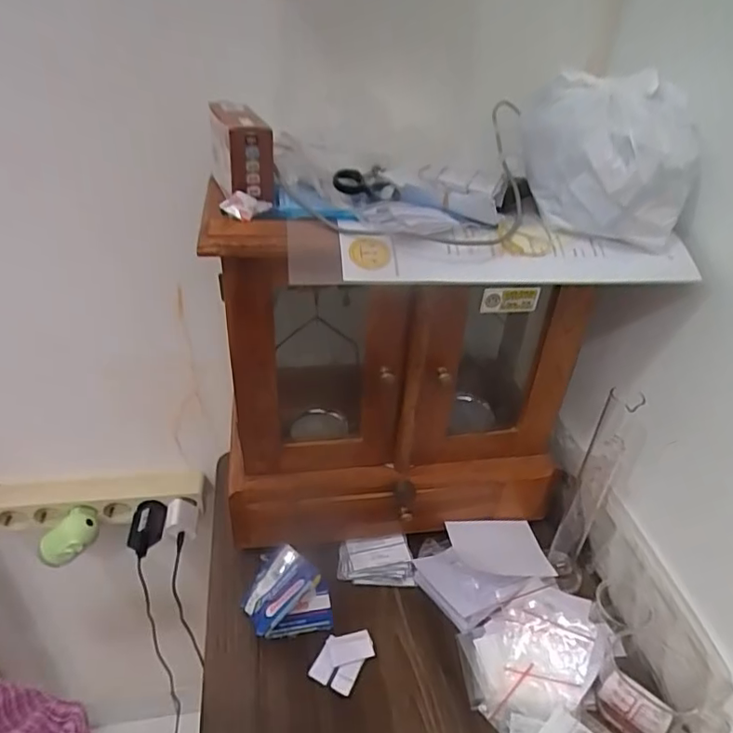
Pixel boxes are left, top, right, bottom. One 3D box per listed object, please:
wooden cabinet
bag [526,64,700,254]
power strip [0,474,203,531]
[{"bbox_3d":[0.036,0.005,0.605,0.348,0.369,0.194,0,34,-4],"label":"wooden cabinet"},{"bbox_3d":[0.186,-0.164,0.439,0.131,0.112,0.067,22,38,27],"label":"bag"},{"bbox_3d":[-0.387,0.192,0.796,0.288,0.058,0.051,-2,34,-8],"label":"power strip"}]

